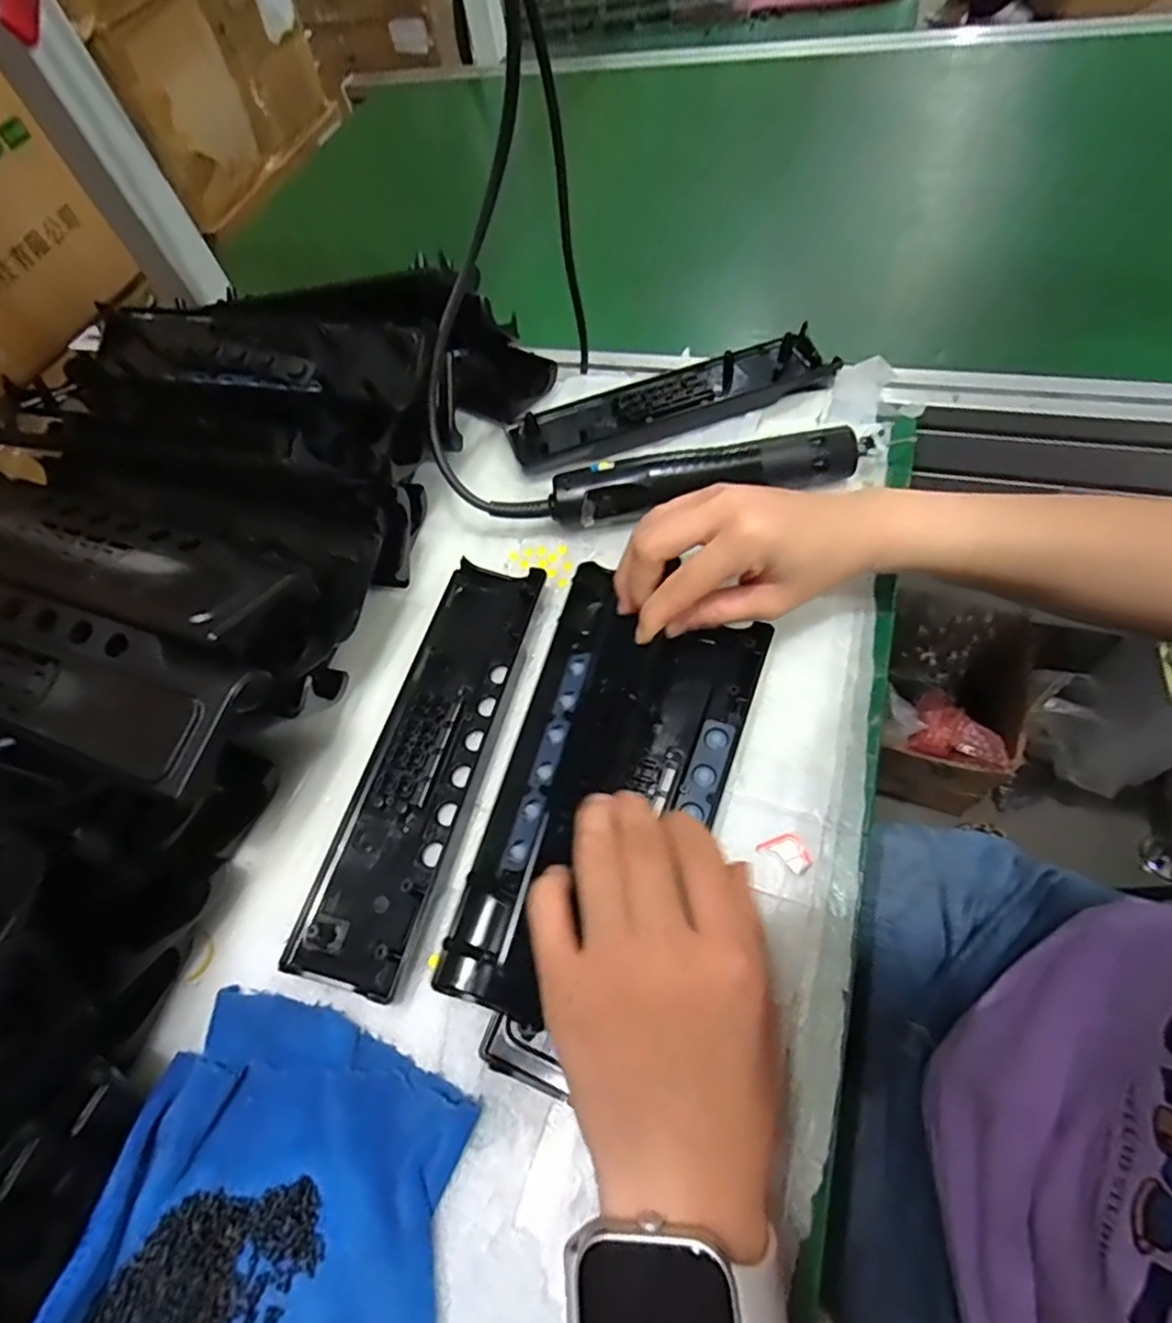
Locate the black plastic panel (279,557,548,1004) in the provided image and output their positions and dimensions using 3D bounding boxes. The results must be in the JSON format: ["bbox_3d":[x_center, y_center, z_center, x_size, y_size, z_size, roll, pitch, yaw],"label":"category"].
[{"bbox_3d":[-0.090,0.047,0.359,0.066,0.022,0.245,10,62,15],"label":"black plastic panel"}]

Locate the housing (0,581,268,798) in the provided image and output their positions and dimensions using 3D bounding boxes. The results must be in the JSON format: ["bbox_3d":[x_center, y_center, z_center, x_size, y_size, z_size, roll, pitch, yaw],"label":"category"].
[{"bbox_3d":[-0.276,-0.003,0.307,0.235,0.026,0.062,15,63,13],"label":"housing"}]

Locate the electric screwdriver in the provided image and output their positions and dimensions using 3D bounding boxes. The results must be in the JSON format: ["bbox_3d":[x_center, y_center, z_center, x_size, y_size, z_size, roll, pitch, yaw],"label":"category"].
[{"bbox_3d":[0.077,-0.119,0.420,0.196,0.036,0.032,-10,59,3],"label":"electric screwdriver"}]

